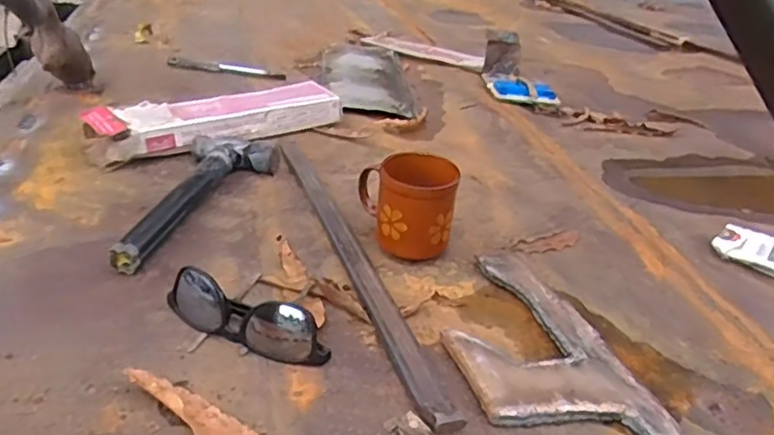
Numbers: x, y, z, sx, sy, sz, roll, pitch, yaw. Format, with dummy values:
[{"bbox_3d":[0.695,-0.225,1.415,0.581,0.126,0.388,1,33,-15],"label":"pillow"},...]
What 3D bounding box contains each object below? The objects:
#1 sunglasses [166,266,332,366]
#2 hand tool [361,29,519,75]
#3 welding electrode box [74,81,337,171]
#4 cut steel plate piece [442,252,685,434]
[{"bbox_3d":[-0.108,0.073,0.497,0.144,0.036,0.053,15,29,15],"label":"sunglasses"},{"bbox_3d":[0.117,-0.380,1.350,0.361,0.075,0.119,25,34,31],"label":"hand tool"},{"bbox_3d":[-0.218,-0.131,0.845,0.337,0.051,0.107,-17,36,-36],"label":"welding electrode box"},{"bbox_3d":[0.115,0.100,0.520,0.137,0.013,0.240,-3,30,-17],"label":"cut steel plate piece"}]

